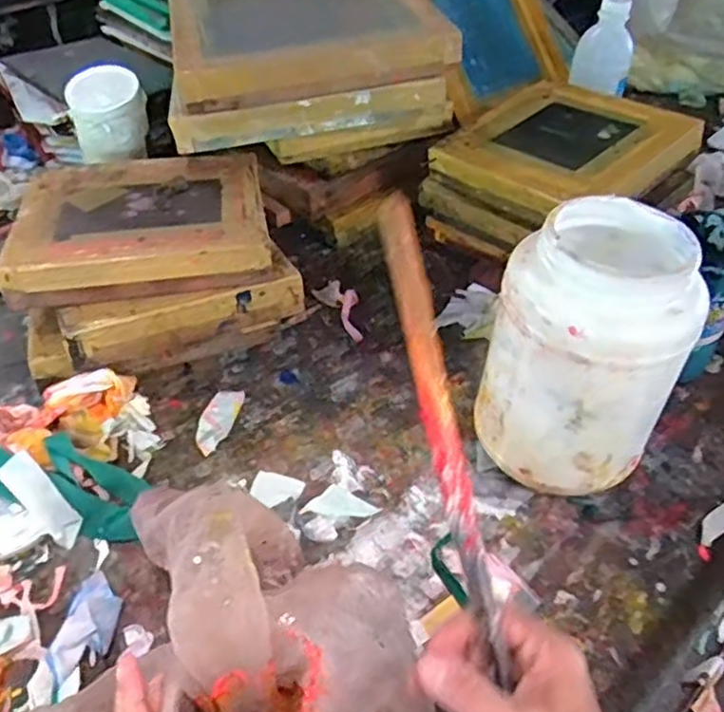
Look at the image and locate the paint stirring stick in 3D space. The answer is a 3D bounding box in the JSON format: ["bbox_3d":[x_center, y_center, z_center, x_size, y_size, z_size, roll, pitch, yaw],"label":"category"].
[{"bbox_3d":[0.046,0.044,0.401,0.023,0.273,0.007,-13,0,41],"label":"paint stirring stick"}]

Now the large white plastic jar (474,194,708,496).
[{"bbox_3d":[0.190,-0.001,0.618,0.150,0.259,0.137,1,44,-1],"label":"large white plastic jar"}]

